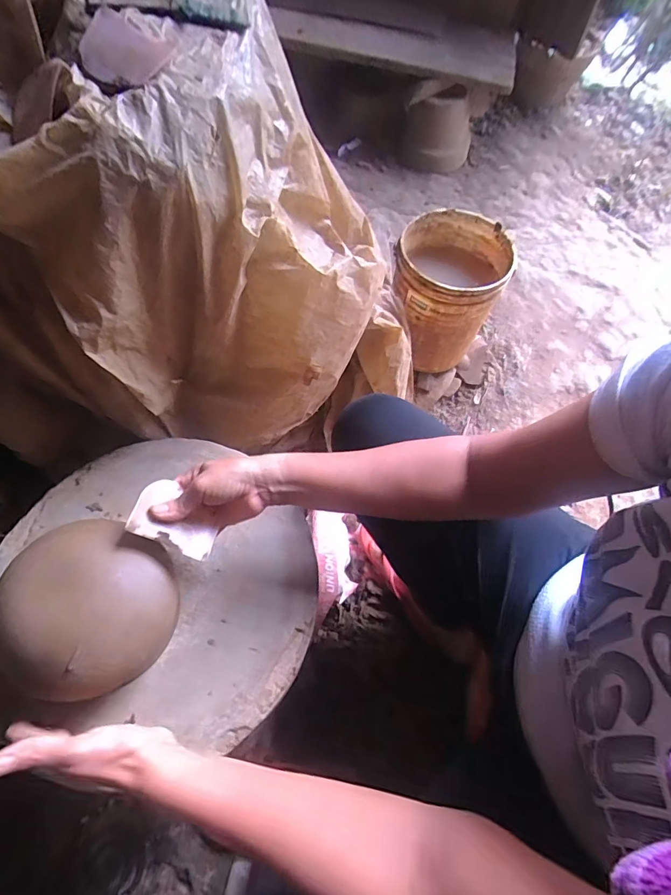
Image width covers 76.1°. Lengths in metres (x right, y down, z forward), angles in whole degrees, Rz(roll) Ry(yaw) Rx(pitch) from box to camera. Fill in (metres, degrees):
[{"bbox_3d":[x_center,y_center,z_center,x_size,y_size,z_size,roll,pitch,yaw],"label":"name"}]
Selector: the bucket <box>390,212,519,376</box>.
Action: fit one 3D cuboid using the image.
[{"bbox_3d":[0.180,-0.255,0.728,0.167,0.195,0.177,0,63,-1],"label":"bucket"}]

